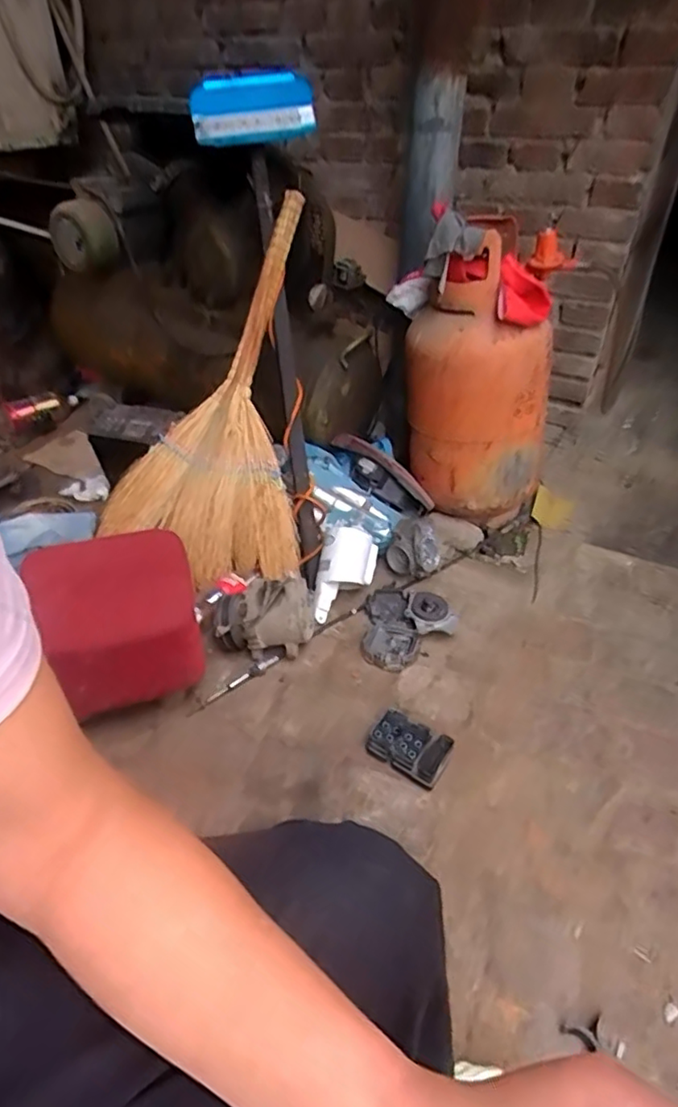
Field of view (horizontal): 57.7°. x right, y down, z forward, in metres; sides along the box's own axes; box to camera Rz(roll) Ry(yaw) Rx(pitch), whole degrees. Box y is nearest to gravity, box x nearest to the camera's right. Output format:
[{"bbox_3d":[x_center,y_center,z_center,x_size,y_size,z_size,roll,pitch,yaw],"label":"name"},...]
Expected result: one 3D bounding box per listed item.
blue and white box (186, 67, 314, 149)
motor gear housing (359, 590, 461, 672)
[{"bbox_3d":[-0.174,-0.893,1.237,0.247,0.112,0.057,4,37,3],"label":"blue and white box"},{"bbox_3d":[0.112,0.130,1.184,0.188,0.060,0.171,-2,42,2],"label":"motor gear housing"}]

